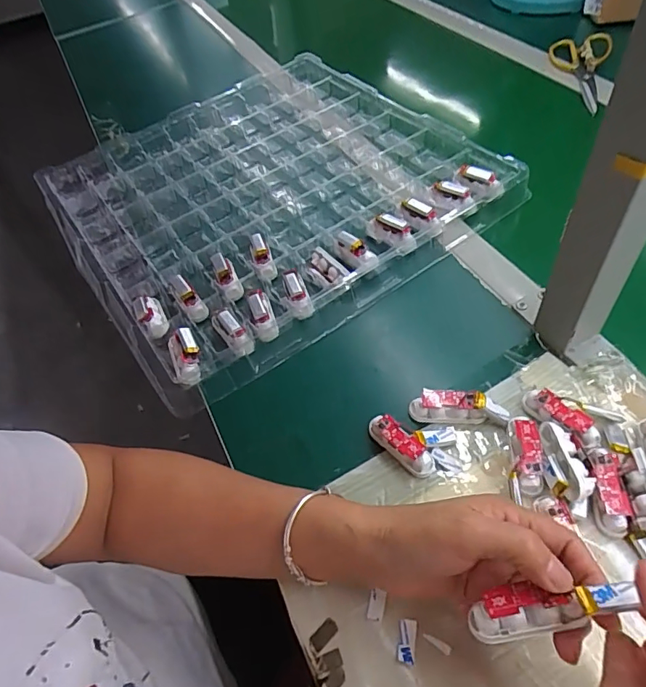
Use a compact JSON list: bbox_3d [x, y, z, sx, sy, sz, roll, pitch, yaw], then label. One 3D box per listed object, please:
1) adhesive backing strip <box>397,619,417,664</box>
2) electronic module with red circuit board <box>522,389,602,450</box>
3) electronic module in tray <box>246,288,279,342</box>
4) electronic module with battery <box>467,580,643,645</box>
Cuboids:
[{"bbox_3d":[0.054,0.193,0.312,0.011,0.004,0.024,4,53,11],"label":"adhesive backing strip"},{"bbox_3d":[0.189,0.057,0.380,0.018,0.018,0.062,-40,58,-21],"label":"electronic module with red circuit board"},{"bbox_3d":[-0.061,-0.031,0.484,0.022,0.024,0.064,-18,52,-6],"label":"electronic module in tray"},{"bbox_3d":[0.120,0.141,0.256,0.083,0.021,0.022,-20,50,16],"label":"electronic module with battery"}]

